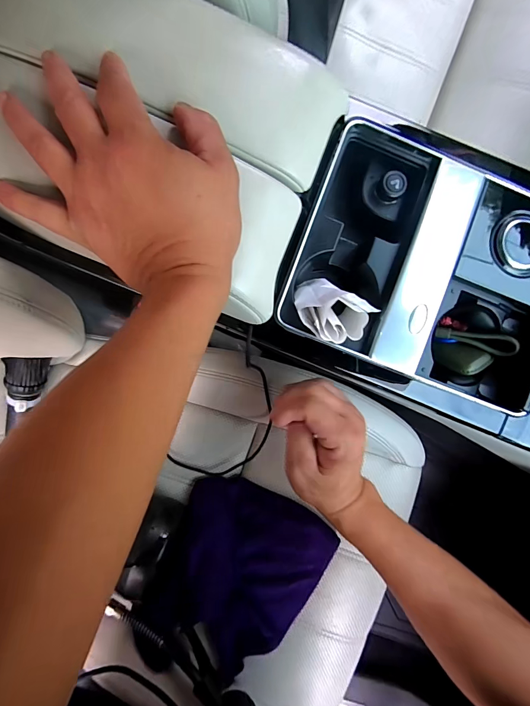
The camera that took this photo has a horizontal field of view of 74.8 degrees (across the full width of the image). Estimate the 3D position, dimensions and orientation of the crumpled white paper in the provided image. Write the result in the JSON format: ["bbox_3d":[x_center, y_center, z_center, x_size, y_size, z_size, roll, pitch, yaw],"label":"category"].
[{"bbox_3d":[0.061,-0.042,0.344,0.056,0.059,0.070,-39,93,-2],"label":"crumpled white paper"}]

